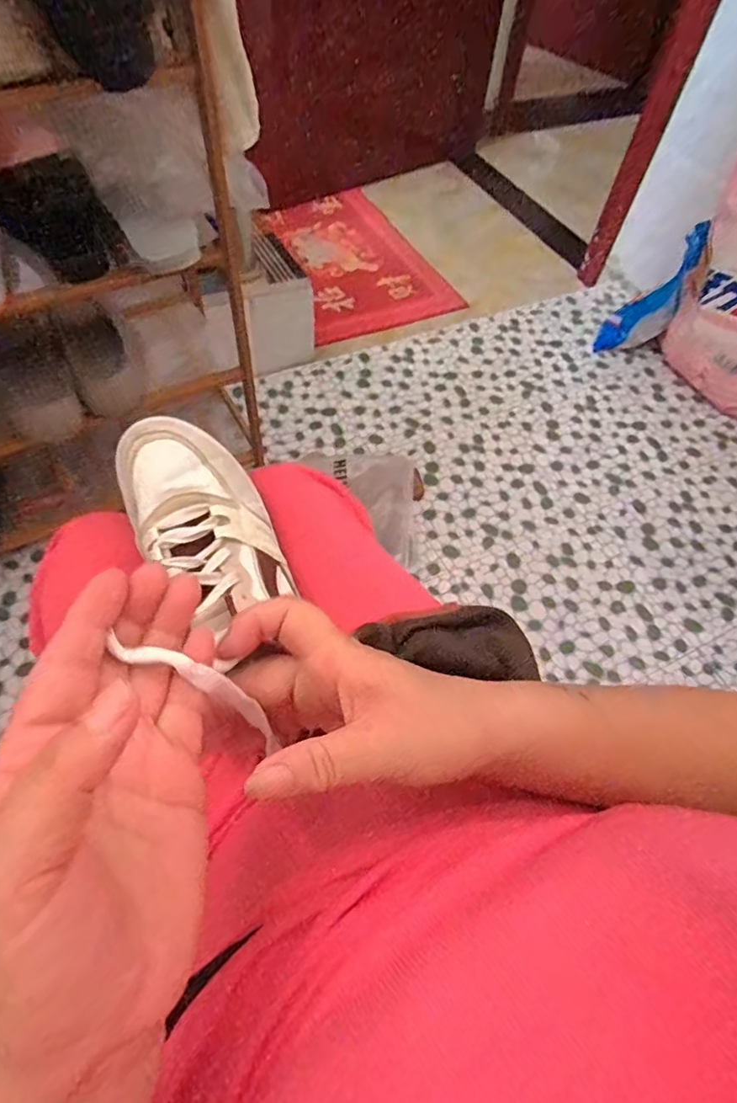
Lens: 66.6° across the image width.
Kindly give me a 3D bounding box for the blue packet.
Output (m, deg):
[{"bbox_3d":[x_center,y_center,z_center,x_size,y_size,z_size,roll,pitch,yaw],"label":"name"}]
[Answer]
[{"bbox_3d":[0.644,-0.567,1.257,0.086,0.305,0.095,11,51,-31],"label":"blue packet"}]

